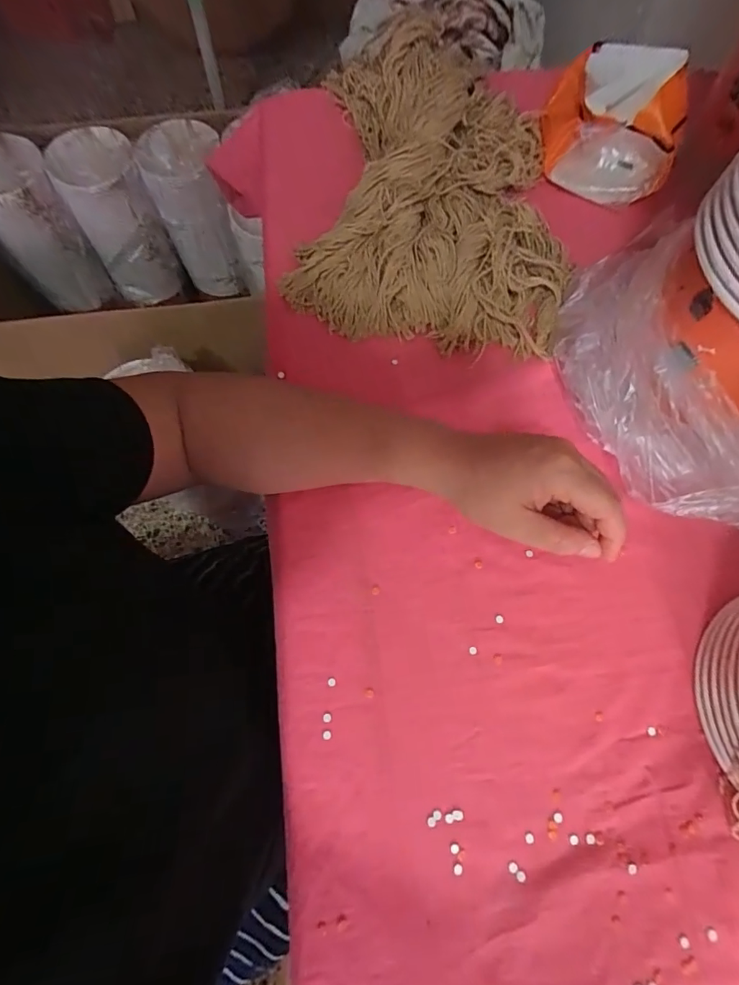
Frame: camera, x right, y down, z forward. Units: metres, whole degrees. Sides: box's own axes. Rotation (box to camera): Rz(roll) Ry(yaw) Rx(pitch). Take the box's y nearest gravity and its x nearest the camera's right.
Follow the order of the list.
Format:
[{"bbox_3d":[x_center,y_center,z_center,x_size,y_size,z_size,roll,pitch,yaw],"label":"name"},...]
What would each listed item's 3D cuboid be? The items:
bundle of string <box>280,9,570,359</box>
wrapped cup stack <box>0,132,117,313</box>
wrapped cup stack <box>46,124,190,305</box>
[{"bbox_3d":[0.062,-0.284,0.430,0.245,0.055,0.323,9,71,3],"label":"bundle of string"},{"bbox_3d":[-0.666,-0.530,0.955,0.135,0.332,0.168,37,73,11],"label":"wrapped cup stack"},{"bbox_3d":[-0.528,-0.572,1.010,0.160,0.288,0.169,-30,73,-11],"label":"wrapped cup stack"}]

